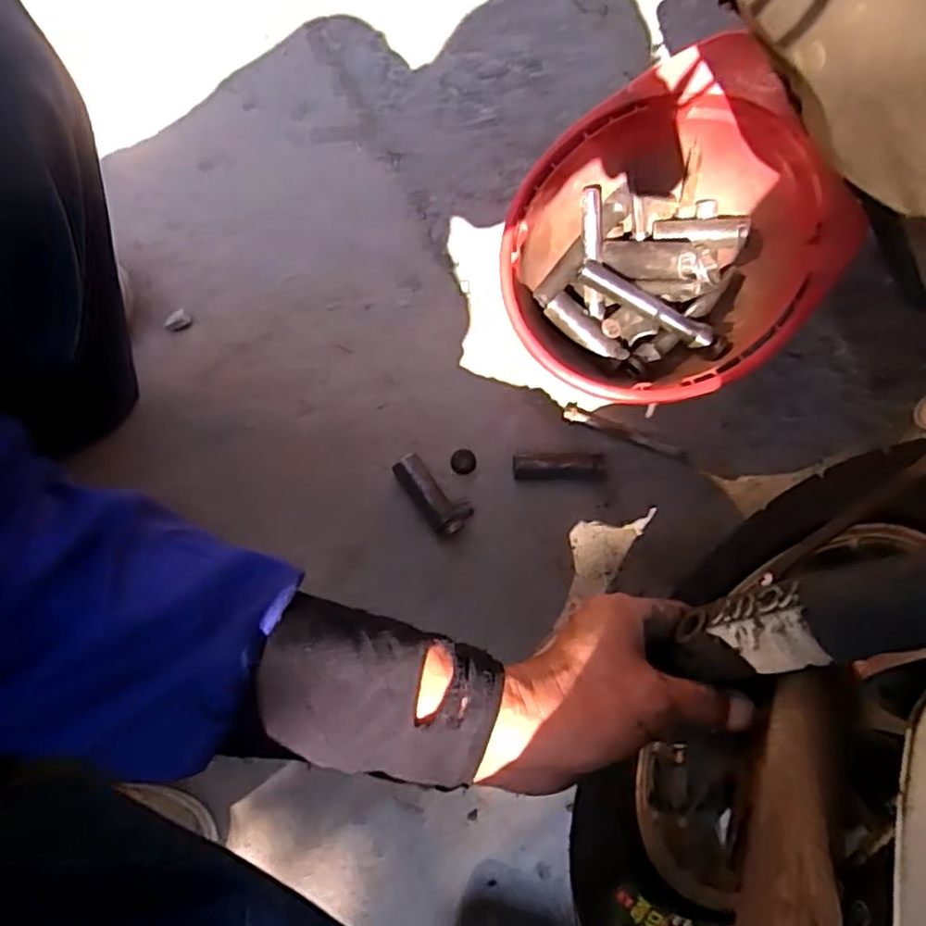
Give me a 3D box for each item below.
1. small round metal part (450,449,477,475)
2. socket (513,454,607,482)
[{"bbox_3d":[0.000,-0.001,0.610,0.023,0.004,0.023,0,82,-2],"label":"small round metal part"},{"bbox_3d":[0.086,0.004,0.602,0.080,0.020,0.023,0,82,-2],"label":"socket"}]

